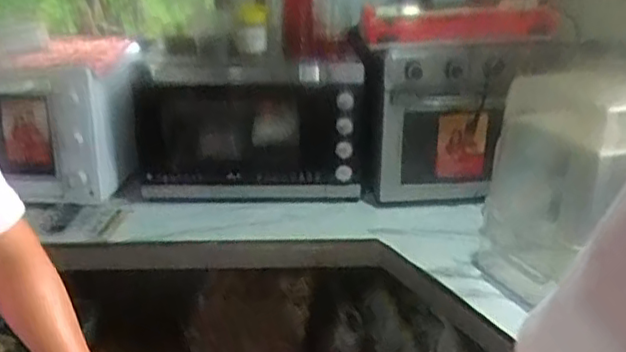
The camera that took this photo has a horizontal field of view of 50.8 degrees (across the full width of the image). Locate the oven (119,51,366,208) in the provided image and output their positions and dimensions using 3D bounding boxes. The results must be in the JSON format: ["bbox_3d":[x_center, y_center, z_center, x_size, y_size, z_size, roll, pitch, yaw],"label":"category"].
[{"bbox_3d":[-0.186,-0.149,1.817,0.608,0.348,0.356,-2,20,-6],"label":"oven"}]

